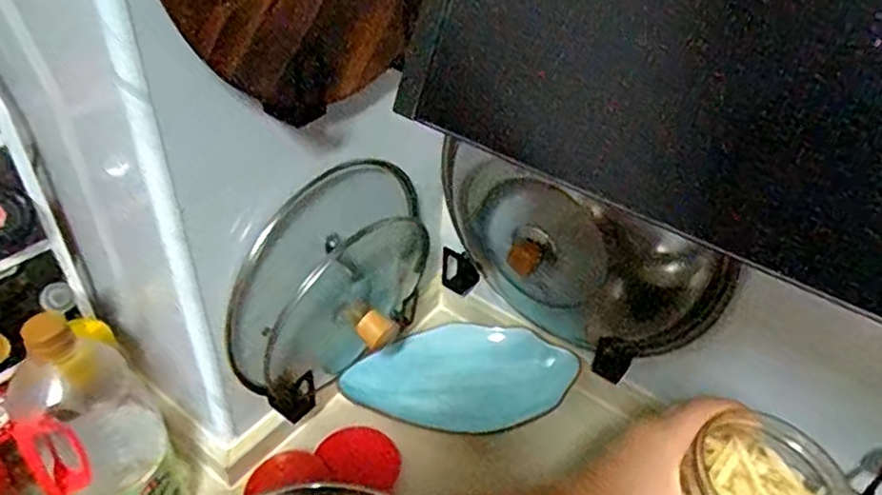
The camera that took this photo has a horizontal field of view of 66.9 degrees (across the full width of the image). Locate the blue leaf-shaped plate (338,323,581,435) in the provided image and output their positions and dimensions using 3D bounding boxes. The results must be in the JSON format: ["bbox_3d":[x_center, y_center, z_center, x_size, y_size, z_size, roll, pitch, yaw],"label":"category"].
[{"bbox_3d":[0.026,0.161,0.829,0.275,0.027,0.129,6,75,-3],"label":"blue leaf-shaped plate"}]

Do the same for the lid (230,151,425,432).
[{"bbox_3d":[-0.112,0.059,0.724,0.075,0.251,0.235,32,47,31],"label":"lid"}]

